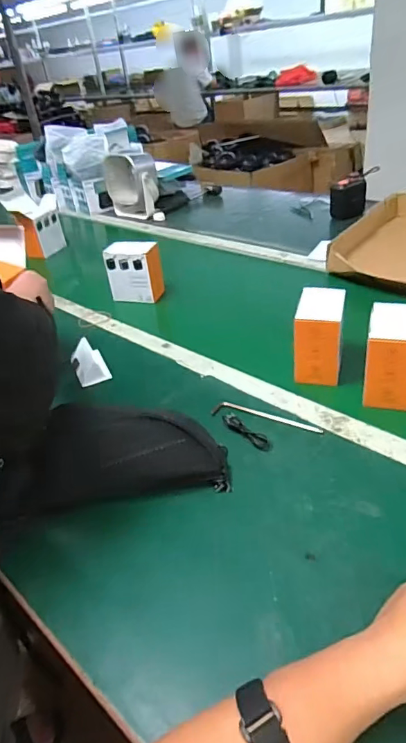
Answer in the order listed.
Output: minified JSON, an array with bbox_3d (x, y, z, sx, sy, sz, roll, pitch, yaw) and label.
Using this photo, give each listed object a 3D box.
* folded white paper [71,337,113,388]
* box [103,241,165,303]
[{"bbox_3d":[-0.194,-0.016,0.817,0.051,0.040,0.087,-20,37,-18],"label":"folded white paper"},{"bbox_3d":[-0.144,-0.209,1.015,0.106,0.114,0.054,4,37,18],"label":"box"}]

